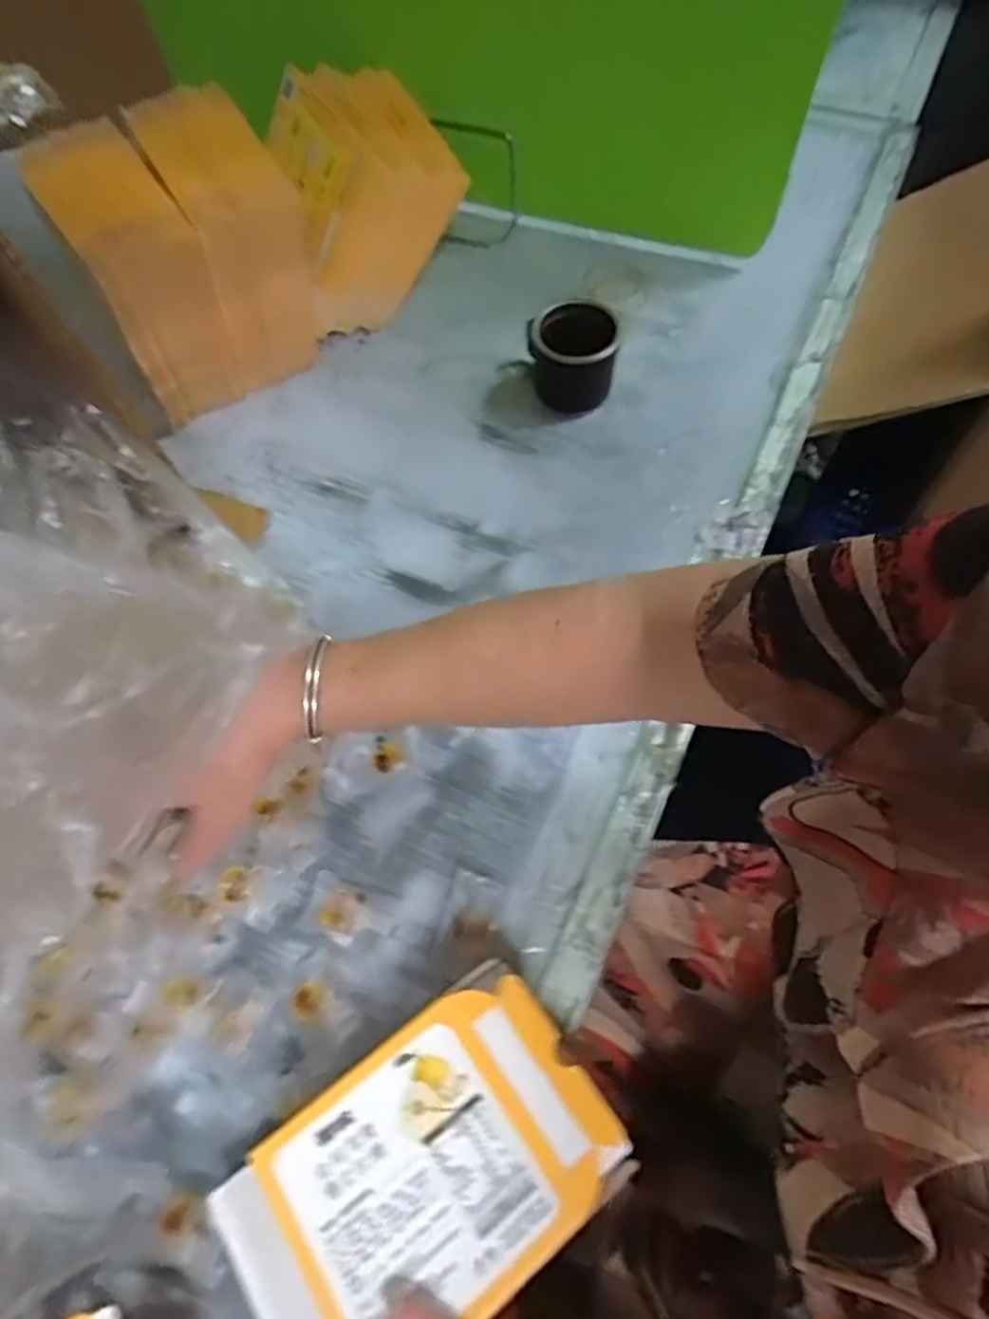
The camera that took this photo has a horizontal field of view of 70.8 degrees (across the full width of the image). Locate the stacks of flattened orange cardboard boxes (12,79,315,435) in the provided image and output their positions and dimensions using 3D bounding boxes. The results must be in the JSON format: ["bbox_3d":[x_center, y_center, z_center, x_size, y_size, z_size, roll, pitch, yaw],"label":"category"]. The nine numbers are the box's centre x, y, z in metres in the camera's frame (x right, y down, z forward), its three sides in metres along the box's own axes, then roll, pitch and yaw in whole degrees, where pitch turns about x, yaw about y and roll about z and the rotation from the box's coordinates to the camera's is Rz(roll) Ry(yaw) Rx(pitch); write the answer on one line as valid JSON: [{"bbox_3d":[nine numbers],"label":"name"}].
[{"bbox_3d":[-0.223,-0.296,0.530,0.147,0.152,0.126,-30,67,-12],"label":"stacks of flattened orange cardboard boxes"}]

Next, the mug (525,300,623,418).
[{"bbox_3d":[0.060,-0.234,0.539,0.065,0.059,0.060,-1,64,2],"label":"mug"}]

